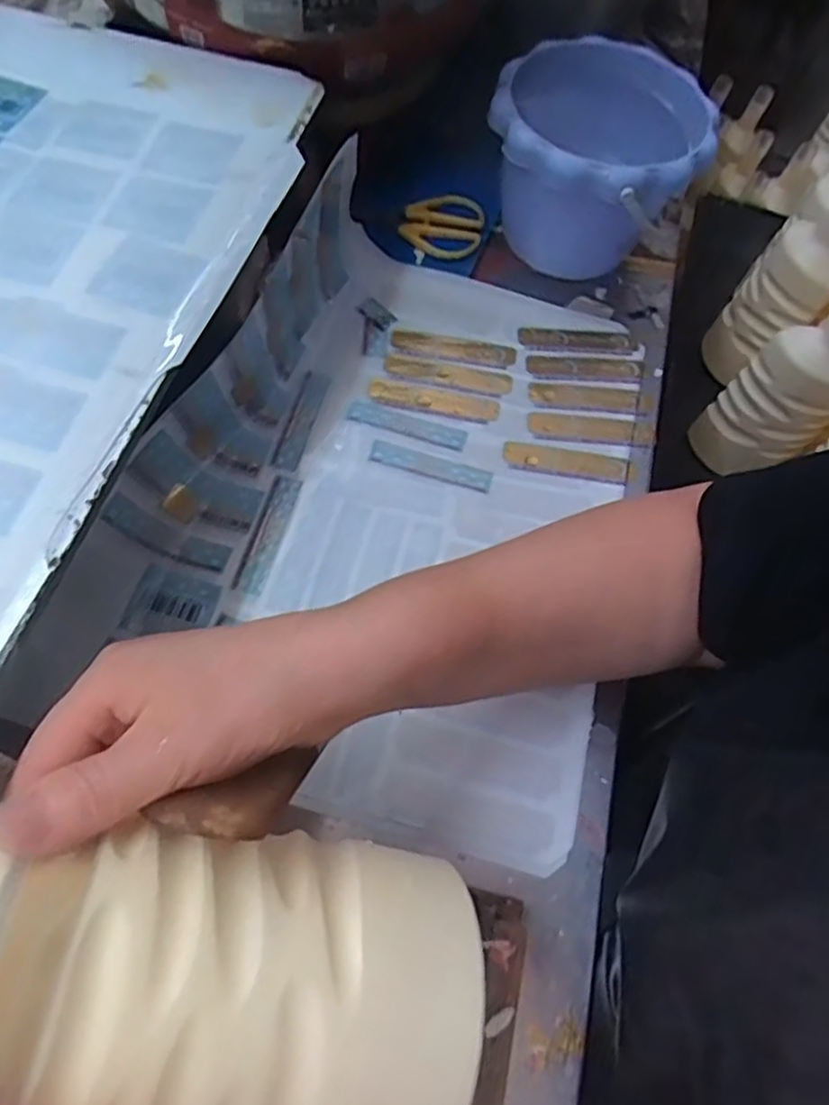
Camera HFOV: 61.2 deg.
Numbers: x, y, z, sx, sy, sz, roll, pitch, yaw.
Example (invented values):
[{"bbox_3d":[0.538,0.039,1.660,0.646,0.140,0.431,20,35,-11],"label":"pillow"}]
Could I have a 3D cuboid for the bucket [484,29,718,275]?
[{"bbox_3d":[0.119,-0.261,0.494,0.134,0.117,0.119,31,64,7],"label":"bucket"}]

